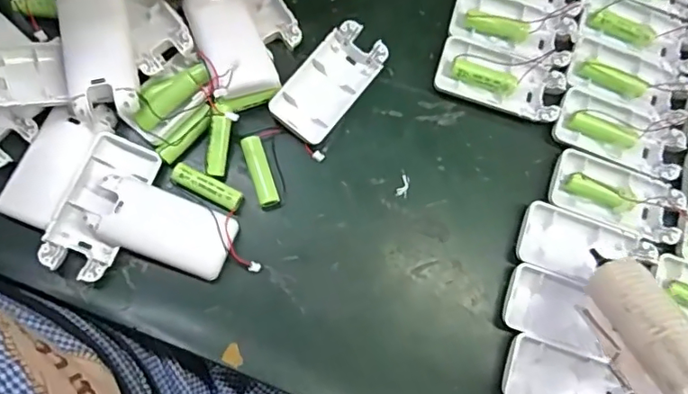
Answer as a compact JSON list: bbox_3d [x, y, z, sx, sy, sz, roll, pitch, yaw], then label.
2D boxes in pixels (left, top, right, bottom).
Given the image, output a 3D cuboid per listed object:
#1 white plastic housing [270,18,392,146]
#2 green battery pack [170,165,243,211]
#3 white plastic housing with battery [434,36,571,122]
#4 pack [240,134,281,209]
[{"bbox_3d":[-0.010,-0.084,0.398,0.044,0.019,0.095,38,76,6],"label":"white plastic housing"},{"bbox_3d":[-0.095,-0.006,0.374,0.051,0.017,0.014,27,75,3],"label":"green battery pack"},{"bbox_3d":[0.120,-0.093,0.408,0.095,0.022,0.055,14,75,-1],"label":"white plastic housing with battery"},{"bbox_3d":[-0.059,-0.017,0.378,0.014,0.018,0.048,-17,77,-9],"label":"pack"}]

